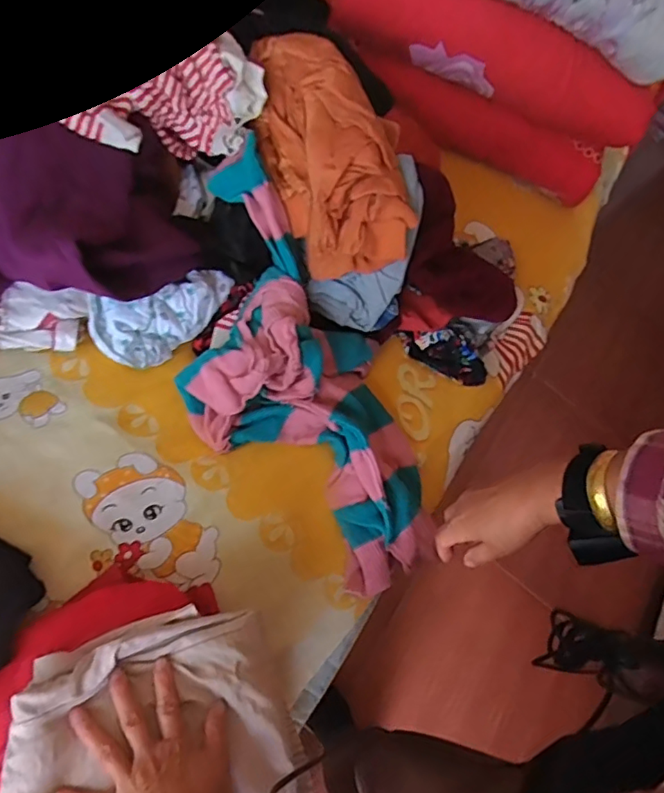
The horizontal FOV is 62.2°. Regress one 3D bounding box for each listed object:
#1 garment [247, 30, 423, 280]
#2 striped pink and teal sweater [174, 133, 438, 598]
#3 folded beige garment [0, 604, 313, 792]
[{"bbox_3d":[-0.003,-0.330,0.757,0.193,0.130,0.314,-10,95,14],"label":"garment"},{"bbox_3d":[-0.056,-0.018,0.758,0.267,0.106,0.590,-26,91,-16],"label":"striped pink and teal sweater"},{"bbox_3d":[-0.139,0.326,0.464,0.243,0.057,0.266,-6,60,-25],"label":"folded beige garment"}]

